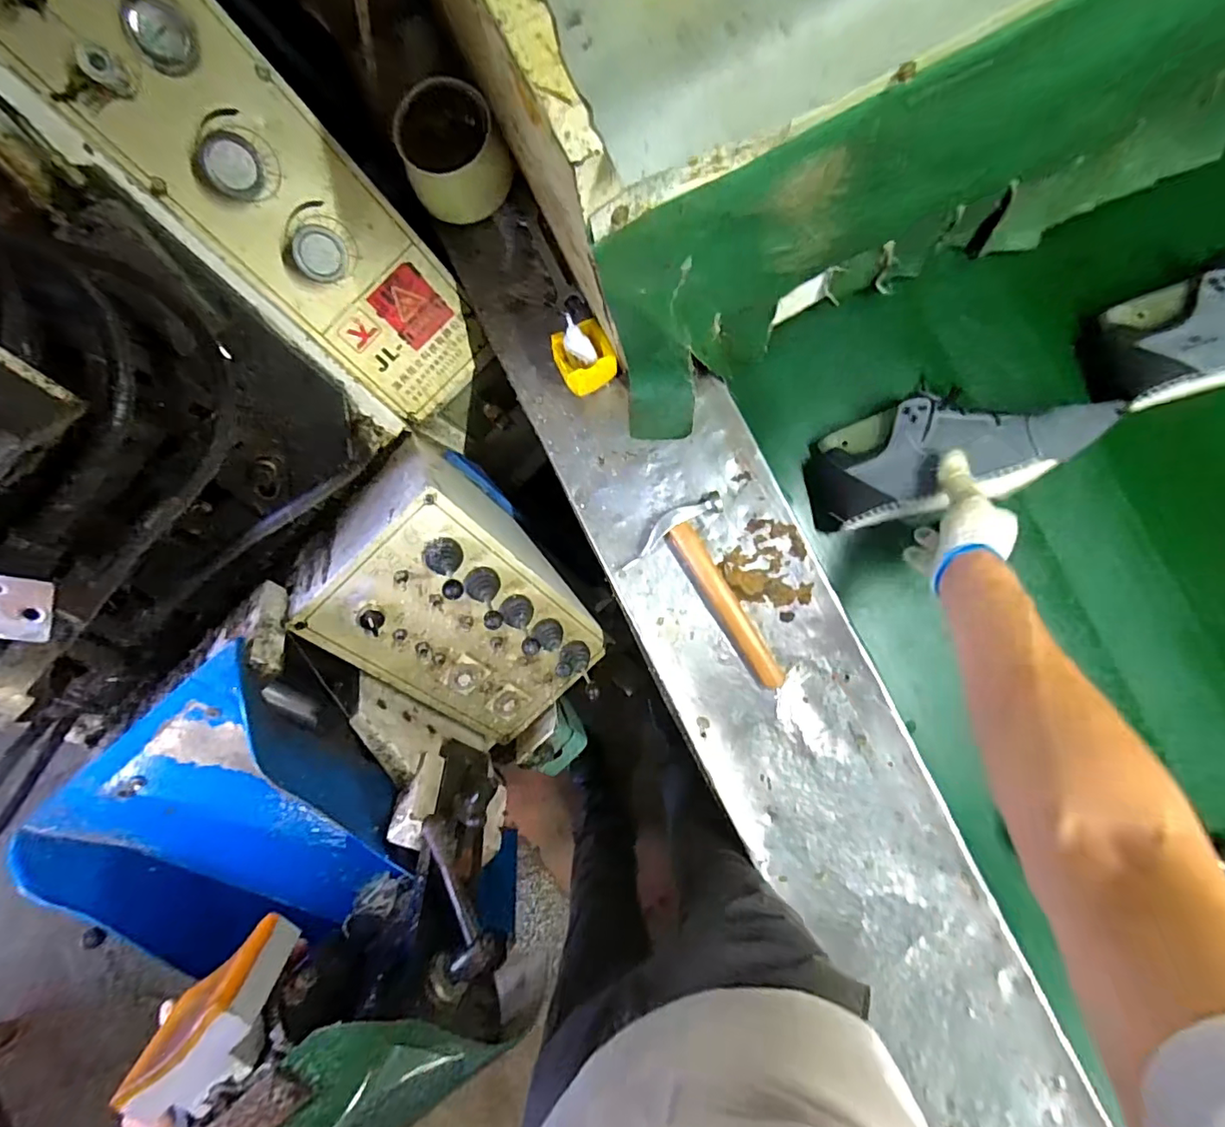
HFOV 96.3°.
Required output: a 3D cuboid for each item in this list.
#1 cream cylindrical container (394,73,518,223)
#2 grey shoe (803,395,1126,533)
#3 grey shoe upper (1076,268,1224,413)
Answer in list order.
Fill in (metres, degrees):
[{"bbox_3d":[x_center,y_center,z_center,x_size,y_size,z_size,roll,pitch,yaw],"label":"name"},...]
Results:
[{"bbox_3d":[-0.183,-0.475,0.645,0.115,0.081,0.116,-36,85,6],"label":"cream cylindrical container"},{"bbox_3d":[0.382,-0.124,0.627,0.297,0.088,0.124,-11,88,15],"label":"grey shoe"},{"bbox_3d":[0.694,-0.254,0.594,0.293,0.068,0.134,-4,88,22],"label":"grey shoe upper"}]

